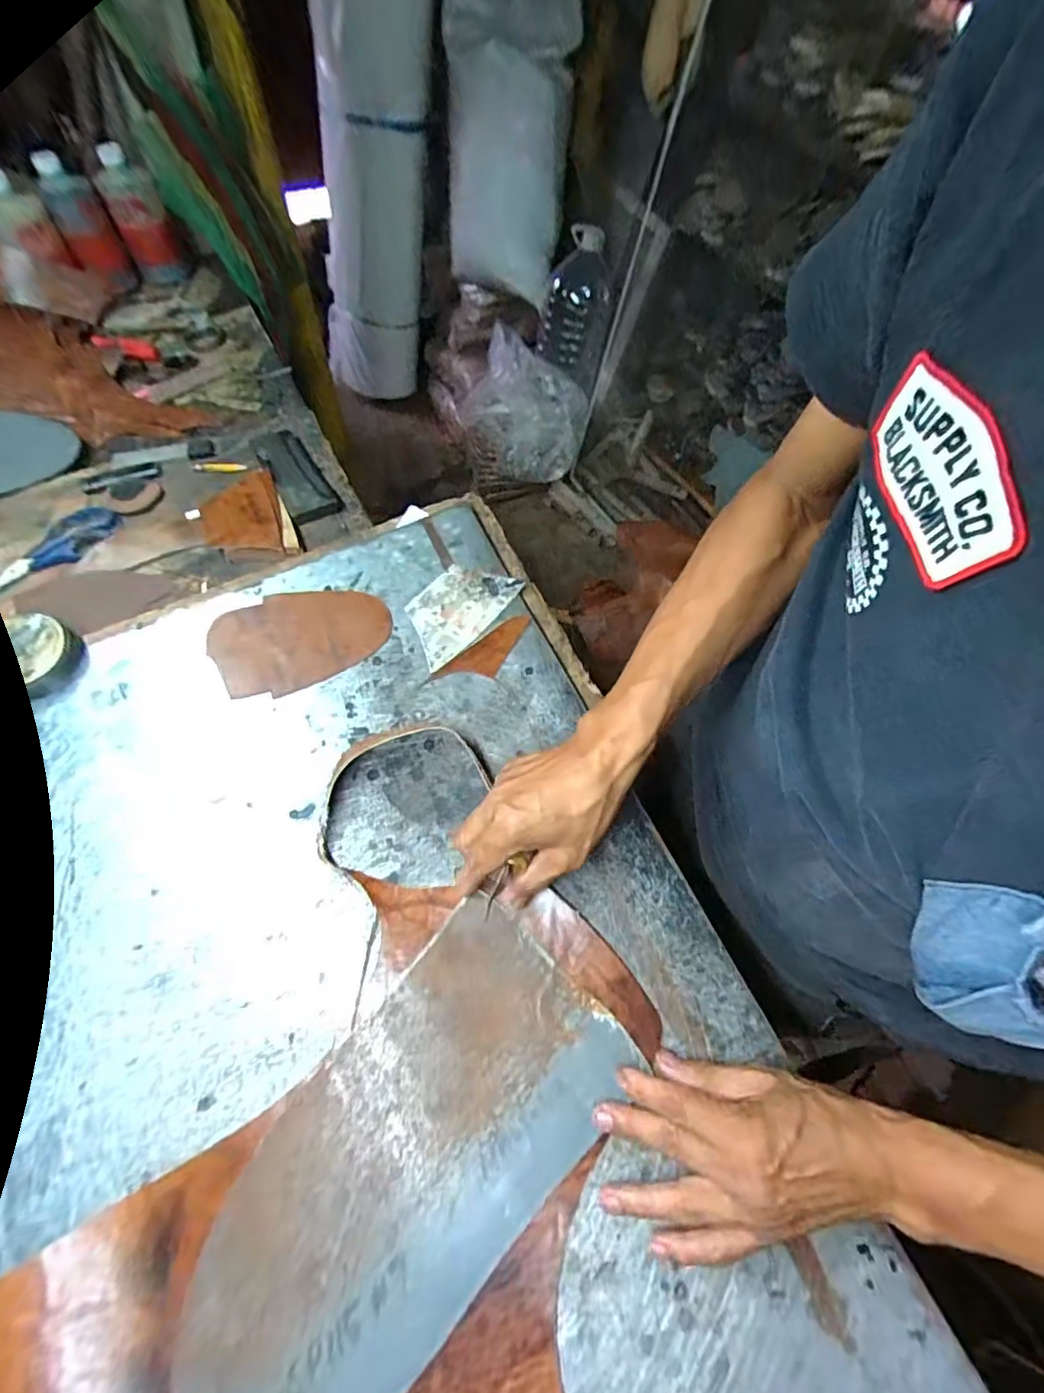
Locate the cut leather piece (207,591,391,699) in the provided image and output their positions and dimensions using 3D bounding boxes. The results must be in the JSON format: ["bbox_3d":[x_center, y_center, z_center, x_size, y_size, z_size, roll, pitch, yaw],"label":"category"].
[{"bbox_3d":[-0.204,-0.057,0.517,0.154,0.006,0.100,-23,70,-8],"label":"cut leather piece"}]

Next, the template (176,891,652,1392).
[{"bbox_3d":[-0.070,0.283,0.343,0.152,0.005,0.284,37,67,18],"label":"template"}]

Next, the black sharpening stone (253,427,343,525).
[{"bbox_3d":[-0.254,-0.251,0.635,0.055,0.011,0.152,-28,65,-15],"label":"black sharpening stone"}]

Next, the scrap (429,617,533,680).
[{"bbox_3d":[-0.032,-0.038,0.508,0.100,0.004,0.036,-39,72,-12],"label":"scrap"}]

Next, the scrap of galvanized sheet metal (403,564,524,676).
[{"bbox_3d":[-0.061,-0.085,0.526,0.072,0.004,0.113,42,75,15],"label":"scrap of galvanized sheet metal"}]

